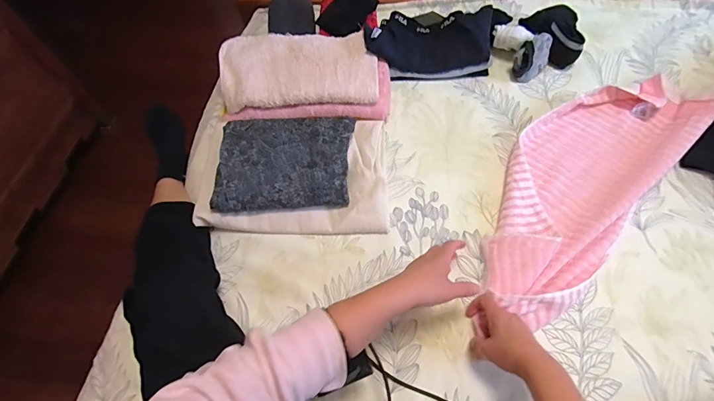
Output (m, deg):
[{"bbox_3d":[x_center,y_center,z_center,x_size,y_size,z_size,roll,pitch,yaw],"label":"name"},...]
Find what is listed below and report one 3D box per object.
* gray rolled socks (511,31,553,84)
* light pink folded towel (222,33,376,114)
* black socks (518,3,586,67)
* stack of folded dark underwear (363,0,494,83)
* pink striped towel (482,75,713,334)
[{"bbox_3d":[0.346,-0.284,0.764,0.079,0.070,0.051,-39,65,-16],"label":"gray rolled socks"},{"bbox_3d":[-0.119,-0.267,0.789,0.315,0.053,0.208,-2,60,4],"label":"light pink folded towel"},{"bbox_3d":[0.405,-0.344,0.795,0.103,0.063,0.139,-6,61,1],"label":"black socks"},{"bbox_3d":[0.150,-0.327,0.804,0.259,0.063,0.141,-1,61,4],"label":"stack of folded dark underwear"},{"bbox_3d":[0.391,-0.049,0.664,0.227,0.042,0.563,37,68,21],"label":"pink striped towel"}]

